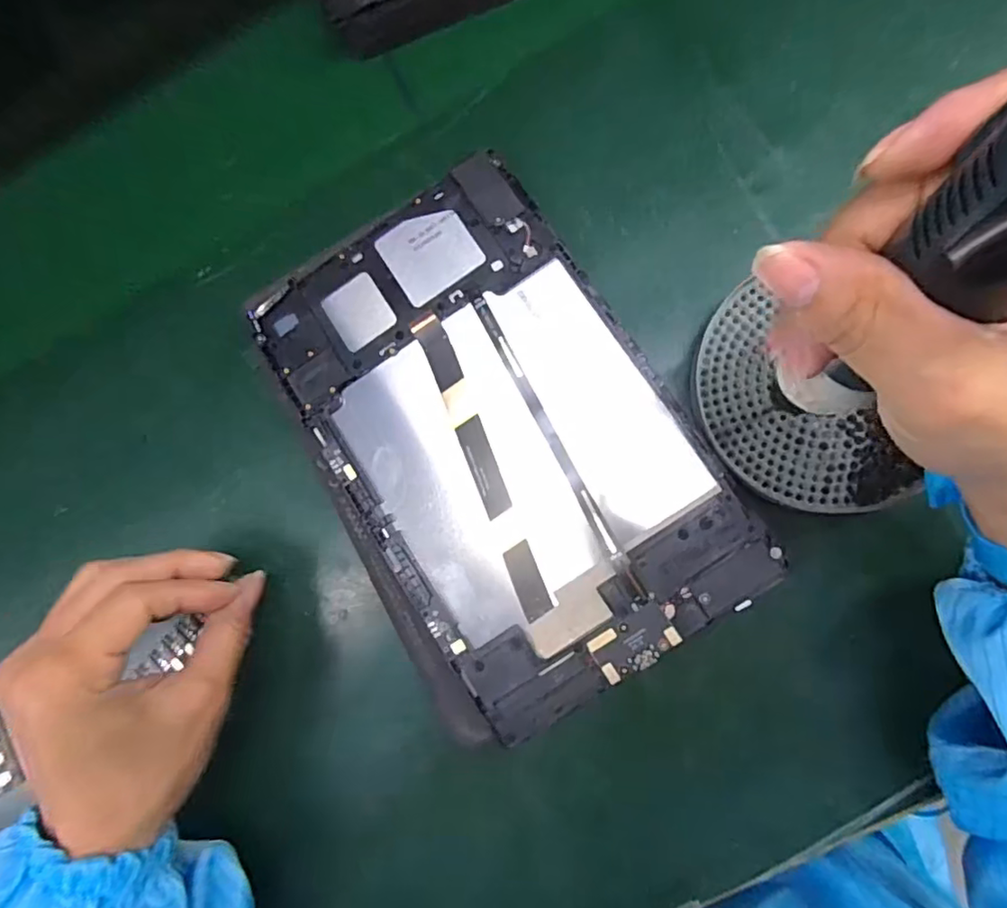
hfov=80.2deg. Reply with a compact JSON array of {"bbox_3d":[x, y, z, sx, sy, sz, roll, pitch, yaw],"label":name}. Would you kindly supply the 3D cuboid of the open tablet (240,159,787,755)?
[{"bbox_3d":[-0.007,-0.008,0.284,0.157,0.019,0.239,-31,83,5],"label":"open tablet"}]

